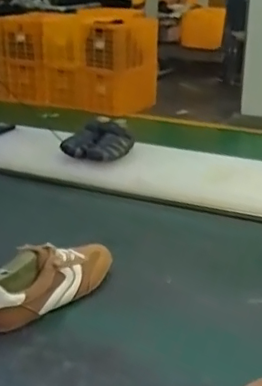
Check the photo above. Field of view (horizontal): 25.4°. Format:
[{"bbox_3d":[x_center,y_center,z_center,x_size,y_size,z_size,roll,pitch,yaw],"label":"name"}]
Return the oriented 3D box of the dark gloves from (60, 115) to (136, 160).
[{"bbox_3d":[-0.076,-0.117,1.339,0.157,0.080,0.127,4,25,5],"label":"dark gloves"}]

